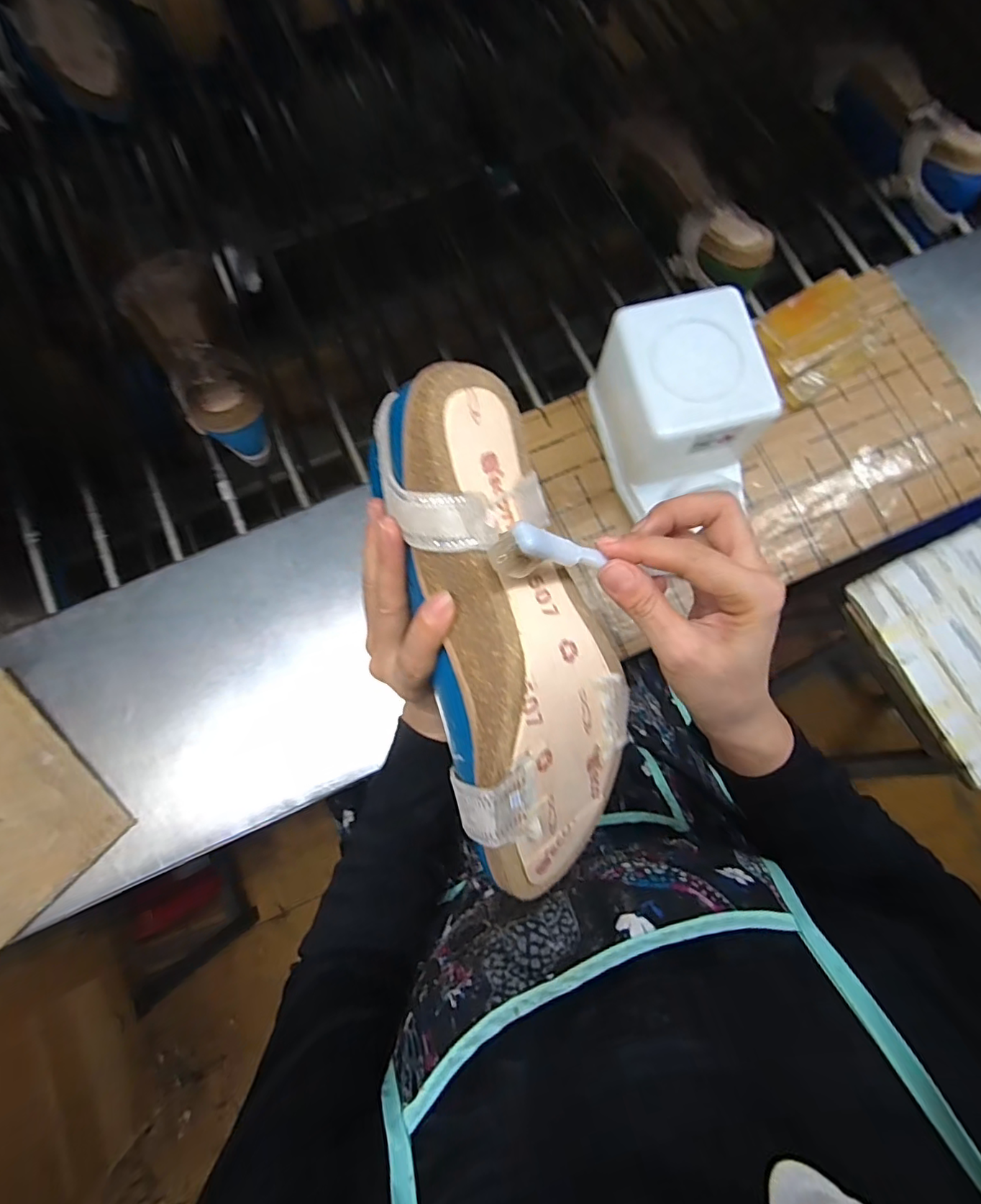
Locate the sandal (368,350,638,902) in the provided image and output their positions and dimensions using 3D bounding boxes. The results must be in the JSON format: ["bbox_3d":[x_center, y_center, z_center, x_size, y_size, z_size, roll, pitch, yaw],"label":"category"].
[{"bbox_3d":[0.005,0.017,0.257,0.089,0.053,0.231,-18,93,-31],"label":"sandal"}]

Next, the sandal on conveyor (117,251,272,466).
[{"bbox_3d":[-0.282,-0.245,0.519,0.083,0.062,0.226,-23,76,-3],"label":"sandal on conveyor"}]

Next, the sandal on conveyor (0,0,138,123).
[{"bbox_3d":[-0.487,-0.682,0.604,0.100,0.062,0.258,-22,76,-2],"label":"sandal on conveyor"}]

